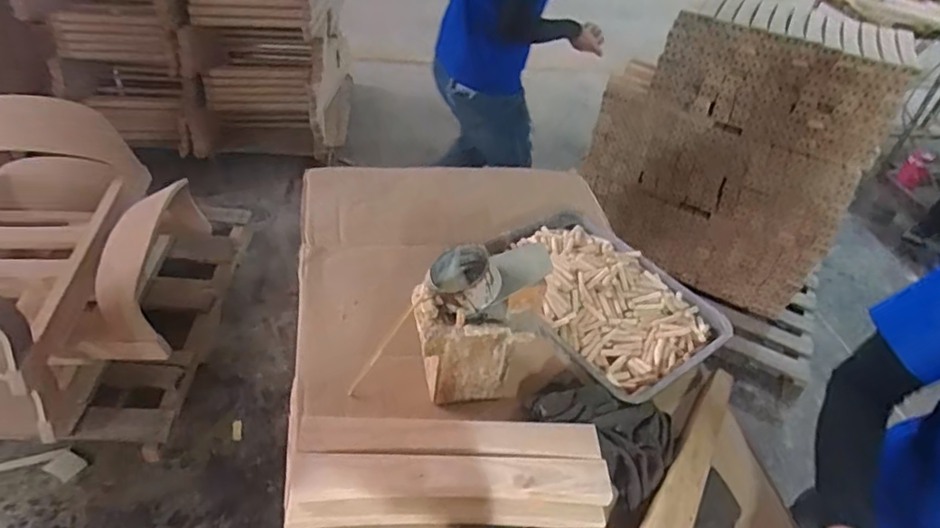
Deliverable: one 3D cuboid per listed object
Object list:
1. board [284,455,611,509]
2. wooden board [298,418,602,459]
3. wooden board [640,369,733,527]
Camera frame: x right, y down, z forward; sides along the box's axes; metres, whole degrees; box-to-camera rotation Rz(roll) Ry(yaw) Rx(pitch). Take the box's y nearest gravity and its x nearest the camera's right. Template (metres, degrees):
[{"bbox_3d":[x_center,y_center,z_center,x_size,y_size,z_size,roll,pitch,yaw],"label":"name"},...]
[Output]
[{"bbox_3d":[-0.021,0.258,0.695,0.371,0.025,0.049,4,41,-6],"label":"board"},{"bbox_3d":[-0.021,0.216,0.730,0.365,0.018,0.050,4,41,-6],"label":"wooden board"},{"bbox_3d":[0.296,0.256,0.789,0.056,0.022,0.367,33,42,12],"label":"wooden board"}]

